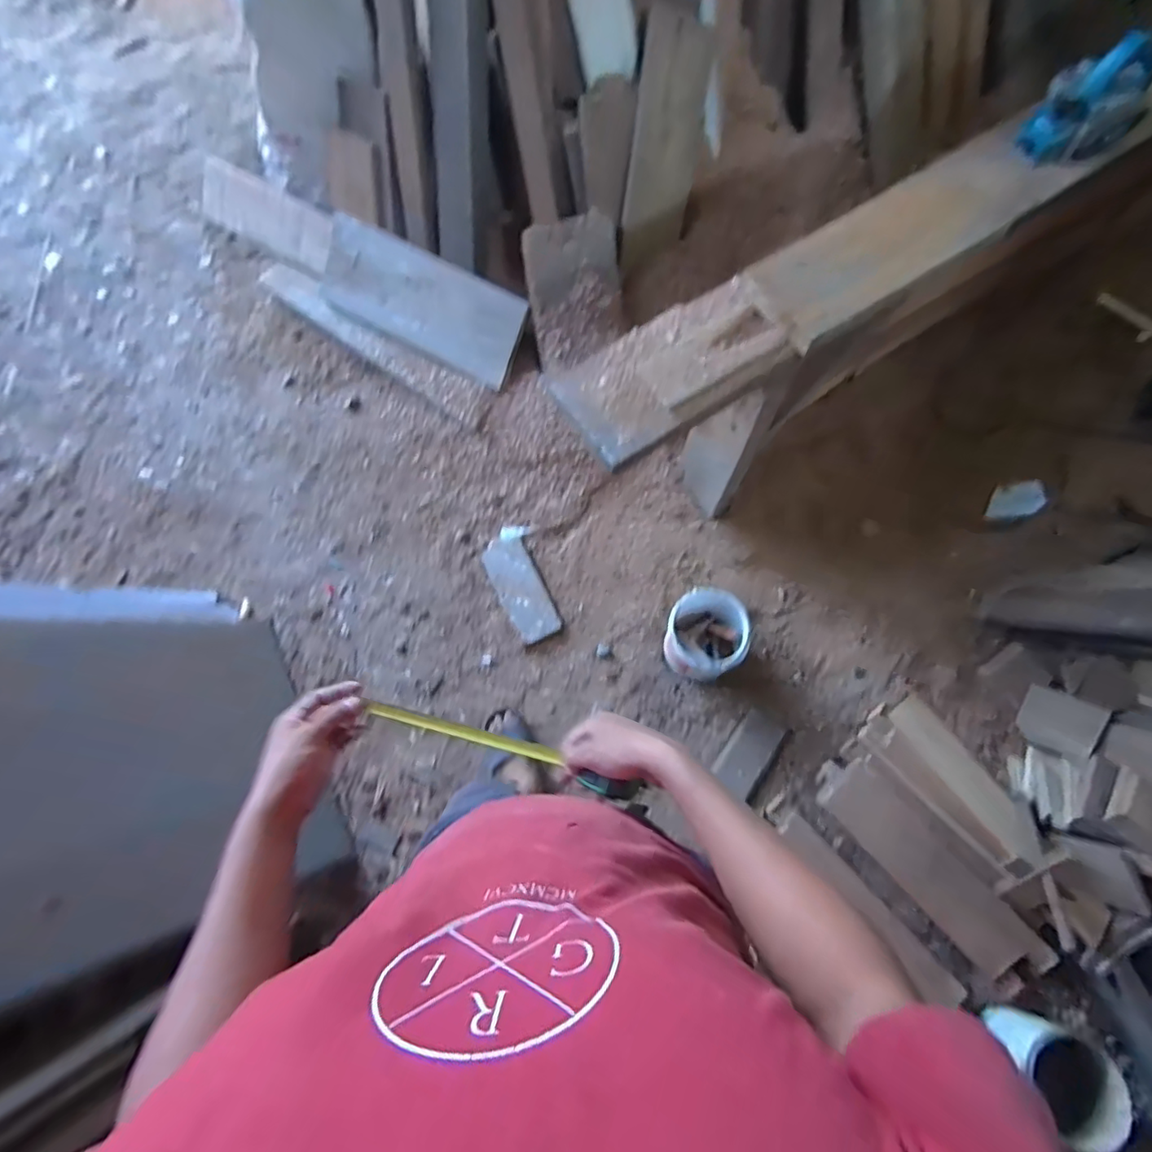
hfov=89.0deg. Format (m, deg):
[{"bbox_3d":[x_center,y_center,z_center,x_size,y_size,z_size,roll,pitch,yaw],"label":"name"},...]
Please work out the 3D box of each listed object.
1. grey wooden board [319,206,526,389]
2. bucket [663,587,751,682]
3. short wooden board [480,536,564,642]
[{"bbox_3d":[-0.445,-0.781,1.660,0.632,0.033,0.245,29,115,8],"label":"grey wooden board"},{"bbox_3d":[0.310,0.151,1.422,0.184,0.187,0.185,-1,71,2],"label":"bucket"},{"bbox_3d":[-0.152,0.034,1.573,0.117,0.020,0.300,-25,72,-6],"label":"short wooden board"}]

